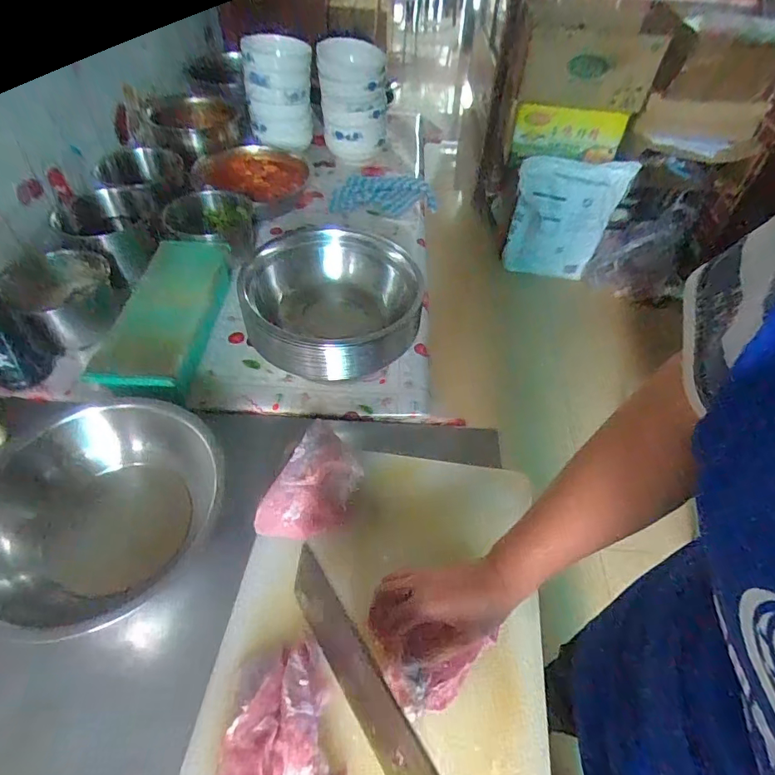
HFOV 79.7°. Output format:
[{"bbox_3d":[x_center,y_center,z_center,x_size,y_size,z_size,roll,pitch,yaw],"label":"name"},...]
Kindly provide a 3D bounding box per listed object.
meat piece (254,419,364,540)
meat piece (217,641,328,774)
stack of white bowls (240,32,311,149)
[{"bbox_3d":[-0.080,0.111,0.535,0.083,0.058,0.142,20,52,14],"label":"meat piece"},{"bbox_3d":[-0.098,0.294,0.396,0.100,0.039,0.124,-10,51,-11],"label":"meat piece"},{"bbox_3d":[-0.252,-0.691,1.061,0.141,0.178,0.149,-11,51,-12],"label":"stack of white bowls"}]

